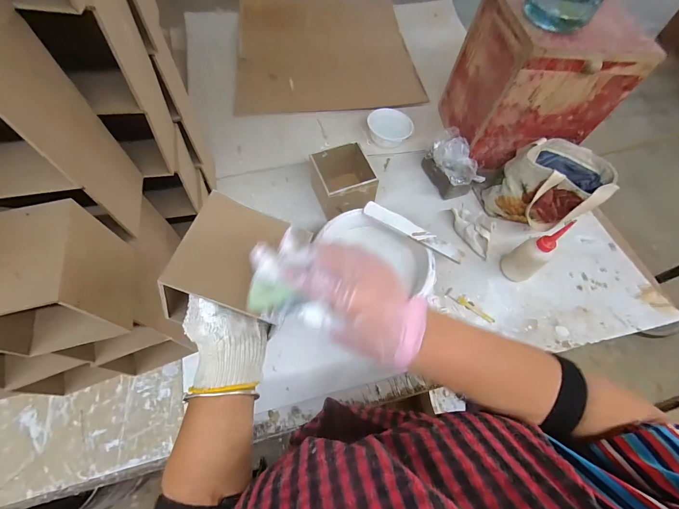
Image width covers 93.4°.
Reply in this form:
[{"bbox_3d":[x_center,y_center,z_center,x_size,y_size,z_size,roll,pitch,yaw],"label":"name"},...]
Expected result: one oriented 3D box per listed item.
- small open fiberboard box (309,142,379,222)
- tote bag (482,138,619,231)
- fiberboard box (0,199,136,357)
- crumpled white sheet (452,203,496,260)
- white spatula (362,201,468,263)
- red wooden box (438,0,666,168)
[{"bbox_3d":[0.008,-0.152,0.698,0.116,0.104,0.129,-18,66,-12],"label":"small open fiberboard box"},{"bbox_3d":[0.447,-0.145,0.694,0.177,0.154,0.179,-35,70,-18],"label":"tote bag"},{"bbox_3d":[-0.302,0.027,0.332,0.110,0.116,0.112,-12,64,-10],"label":"fiberboard box"},{"bbox_3d":[0.294,-0.058,0.696,0.062,0.054,0.130,-18,66,-12],"label":"crumpled white sheet"},{"bbox_3d":[0.136,-0.045,0.597,0.199,0.012,0.032,29,65,11],"label":"white spatula"},{"bbox_3d":[0.409,-0.387,0.708,0.242,0.272,0.269,-7,63,-7],"label":"red wooden box"}]

